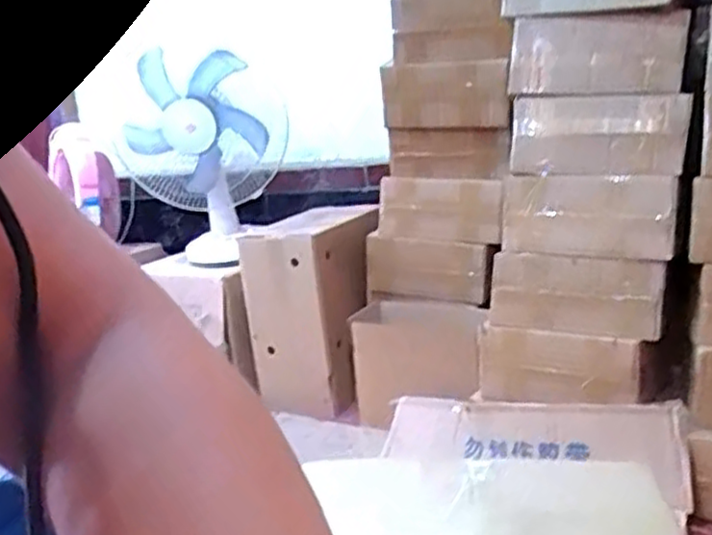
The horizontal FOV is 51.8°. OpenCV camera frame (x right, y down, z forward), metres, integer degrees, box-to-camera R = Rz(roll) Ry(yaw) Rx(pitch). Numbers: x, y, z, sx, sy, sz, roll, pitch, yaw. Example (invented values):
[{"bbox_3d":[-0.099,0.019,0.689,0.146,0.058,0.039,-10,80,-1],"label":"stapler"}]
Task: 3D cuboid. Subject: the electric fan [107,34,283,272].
[{"bbox_3d":[-0.360,-0.262,1.782,0.392,0.538,0.217,-2,13,13],"label":"electric fan"}]

